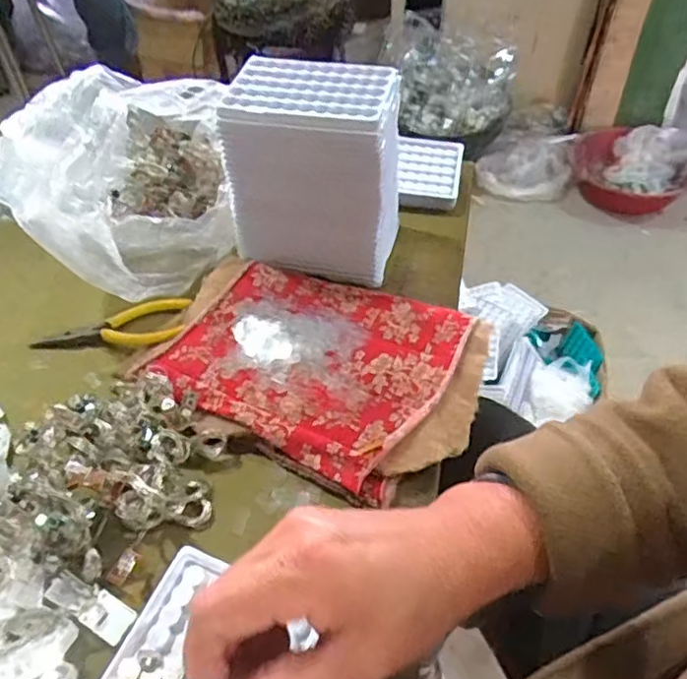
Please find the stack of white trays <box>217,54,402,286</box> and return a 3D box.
[{"bbox_3d":[-0.018,-0.138,0.507,0.134,0.142,0.086,9,48,8],"label":"stack of white trays"}]

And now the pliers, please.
[{"bbox_3d":[-0.185,-0.012,0.491,0.116,0.014,0.044,-4,47,-4],"label":"pliers"}]

